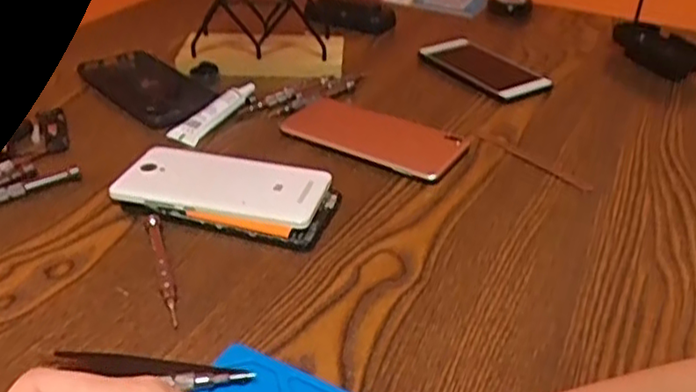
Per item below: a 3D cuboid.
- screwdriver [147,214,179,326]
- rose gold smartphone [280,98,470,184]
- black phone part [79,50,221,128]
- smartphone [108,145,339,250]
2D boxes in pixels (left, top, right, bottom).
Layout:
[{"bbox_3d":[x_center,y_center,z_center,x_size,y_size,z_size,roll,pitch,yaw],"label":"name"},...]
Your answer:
[{"bbox_3d":[-0.120,0.044,0.437,0.009,0.008,0.102,-11,36,-16],"label":"screwdriver"},{"bbox_3d":[0.017,-0.053,0.579,0.156,0.015,0.068,18,48,28],"label":"rose gold smartphone"},{"bbox_3d":[-0.196,-0.109,0.655,0.085,0.005,0.163,-28,44,-35],"label":"black phone part"},{"bbox_3d":[-0.091,-0.005,0.505,0.160,0.016,0.080,11,36,14],"label":"smartphone"}]

